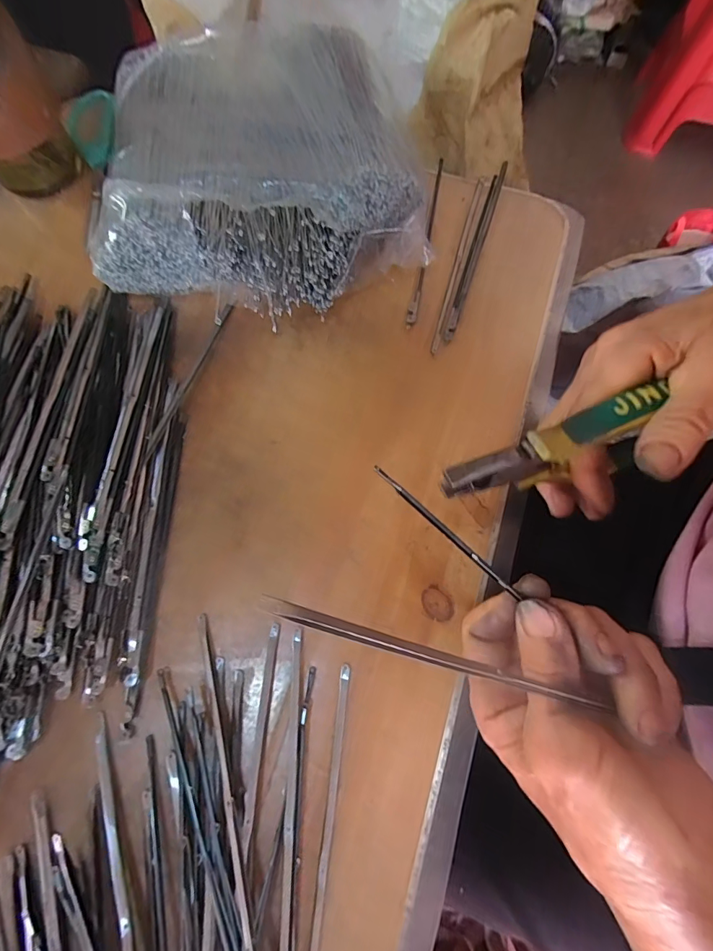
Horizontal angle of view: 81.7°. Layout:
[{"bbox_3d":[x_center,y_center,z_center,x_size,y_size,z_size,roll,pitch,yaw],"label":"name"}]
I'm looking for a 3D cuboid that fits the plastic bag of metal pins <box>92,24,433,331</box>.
[{"bbox_3d":[-0.068,-0.223,0.305,0.220,0.069,0.223,-5,71,-1],"label":"plastic bag of metal pins"}]

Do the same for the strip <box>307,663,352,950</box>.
[{"bbox_3d":[-0.017,0.189,0.204,0.007,0.007,0.173,6,72,3],"label":"strip"}]

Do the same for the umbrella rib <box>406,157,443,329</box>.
[{"bbox_3d":[0.056,-0.189,0.320,0.007,0.010,0.173,11,72,5],"label":"umbrella rib"}]

